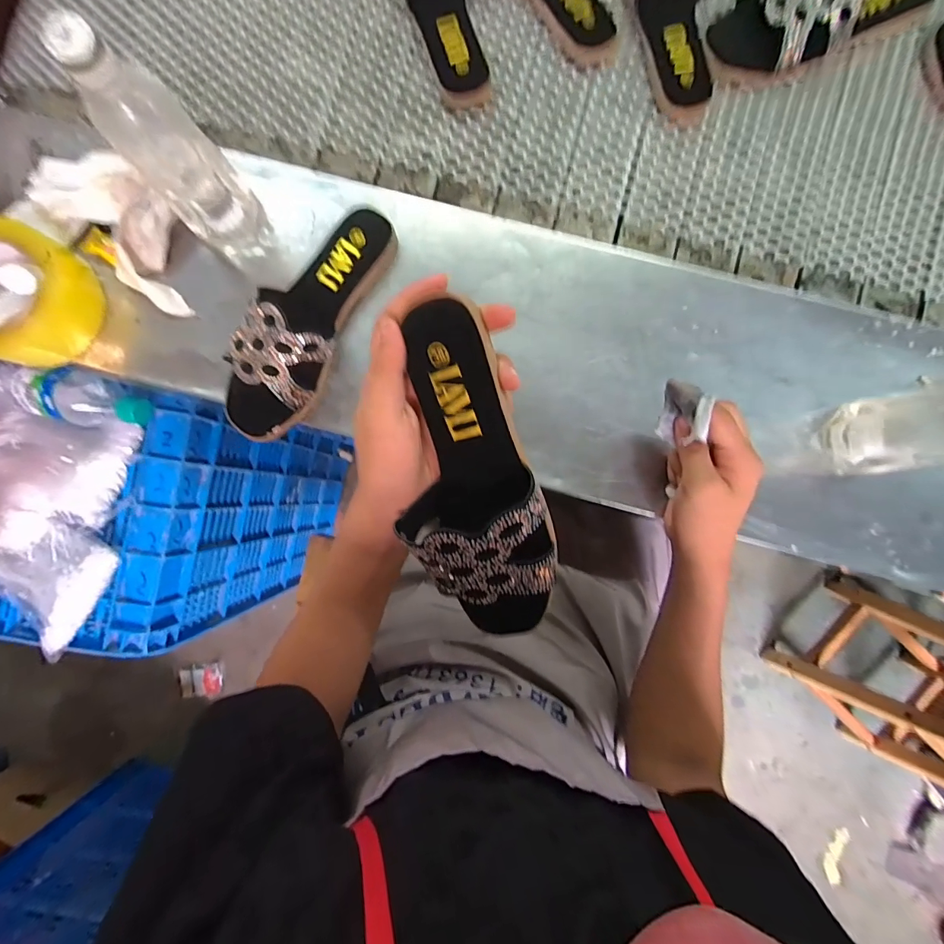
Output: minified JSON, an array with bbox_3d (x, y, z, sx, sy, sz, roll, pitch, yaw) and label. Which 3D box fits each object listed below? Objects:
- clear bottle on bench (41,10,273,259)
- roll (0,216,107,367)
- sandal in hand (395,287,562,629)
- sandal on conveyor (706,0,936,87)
[{"bbox_3d":[-0.229,-0.243,0.352,0.065,0.186,0.054,-44,88,-2],"label":"clear bottle on bench"},{"bbox_3d":[-0.430,-0.174,0.414,0.118,0.061,0.111,0,87,0],"label":"roll"},{"bbox_3d":[0.001,0.014,0.281,0.088,0.061,0.228,-11,103,0],"label":"sandal in hand"},{"bbox_3d":[0.356,-0.468,0.441,0.233,0.048,0.090,-20,87,-1],"label":"sandal on conveyor"}]

